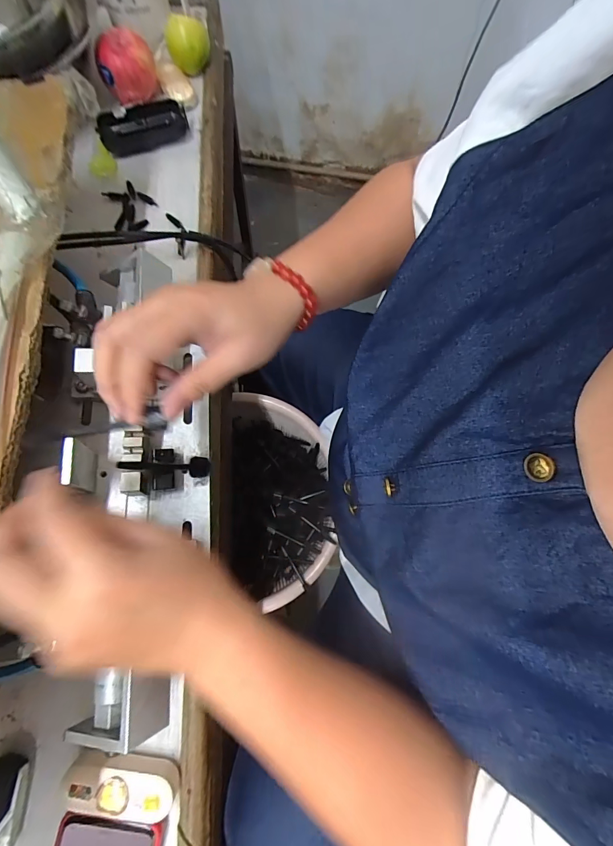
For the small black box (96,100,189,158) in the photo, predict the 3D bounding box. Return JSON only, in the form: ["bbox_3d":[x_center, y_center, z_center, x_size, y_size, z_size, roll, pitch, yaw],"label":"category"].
[{"bbox_3d":[-0.212,-0.386,0.477,0.109,0.022,0.051,-17,74,-8],"label":"small black box"}]

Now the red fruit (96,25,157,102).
[{"bbox_3d":[-0.235,-0.465,0.477,0.067,0.060,0.052,-23,75,-9],"label":"red fruit"}]

